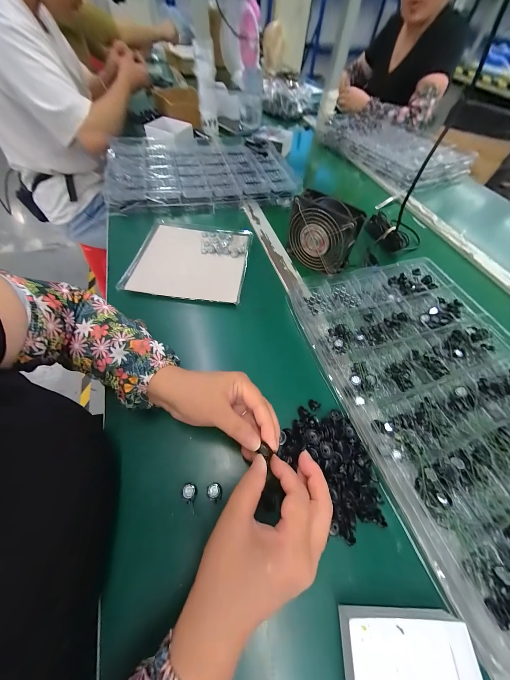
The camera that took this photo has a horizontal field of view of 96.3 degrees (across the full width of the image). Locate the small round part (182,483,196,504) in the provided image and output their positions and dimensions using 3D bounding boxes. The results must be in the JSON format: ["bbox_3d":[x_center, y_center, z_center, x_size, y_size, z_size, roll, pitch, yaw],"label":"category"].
[{"bbox_3d":[-0.070,0.160,0.241,0.014,0.004,0.015,2,56,-3],"label":"small round part"}]

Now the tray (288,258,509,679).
[{"bbox_3d":[0.266,0.058,0.317,0.298,0.025,0.431,-15,59,-13],"label":"tray"}]

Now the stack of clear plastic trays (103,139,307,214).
[{"bbox_3d":[-0.139,-0.461,0.605,0.434,0.036,0.390,-8,57,-9],"label":"stack of clear plastic trays"}]

